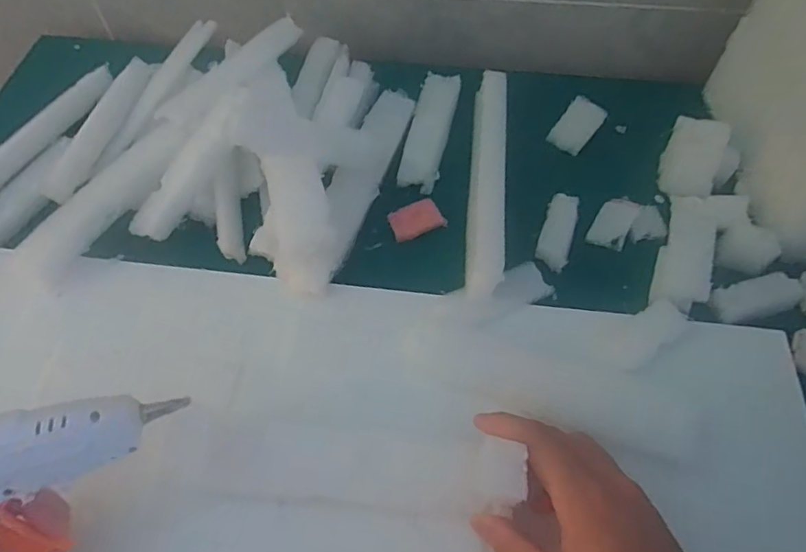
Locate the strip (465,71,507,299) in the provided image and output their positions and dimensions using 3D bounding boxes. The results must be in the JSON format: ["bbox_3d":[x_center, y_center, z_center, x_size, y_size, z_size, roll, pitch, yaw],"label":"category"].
[{"bbox_3d":[0.070,-0.088,0.437,0.026,0.022,0.233,6,59,3],"label":"strip"}]

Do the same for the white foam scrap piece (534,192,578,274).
[{"bbox_3d":[0.123,-0.036,0.425,0.025,0.013,0.063,17,60,9],"label":"white foam scrap piece"}]

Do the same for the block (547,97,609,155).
[{"bbox_3d":[0.159,-0.136,0.489,0.032,0.016,0.056,36,65,19],"label":"block"}]

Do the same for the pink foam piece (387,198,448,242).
[{"bbox_3d":[0.011,-0.047,0.438,0.043,0.006,0.030,-18,61,-11],"label":"pink foam piece"}]

